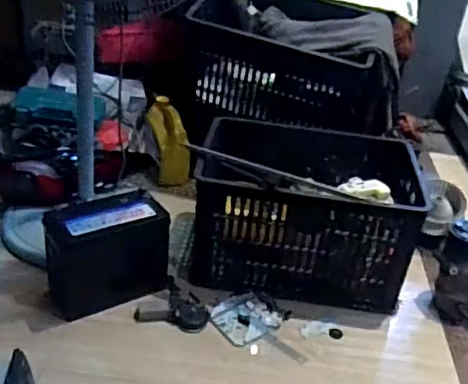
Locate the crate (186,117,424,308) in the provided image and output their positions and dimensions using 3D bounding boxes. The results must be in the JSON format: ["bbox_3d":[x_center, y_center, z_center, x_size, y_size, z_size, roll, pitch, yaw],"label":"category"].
[{"bbox_3d":[0.165,0.044,1.392,0.489,0.268,0.347,7,31,1],"label":"crate"}]

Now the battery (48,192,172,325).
[{"bbox_3d":[-0.263,0.121,1.220,0.241,0.192,0.127,-12,35,-28],"label":"battery"}]

